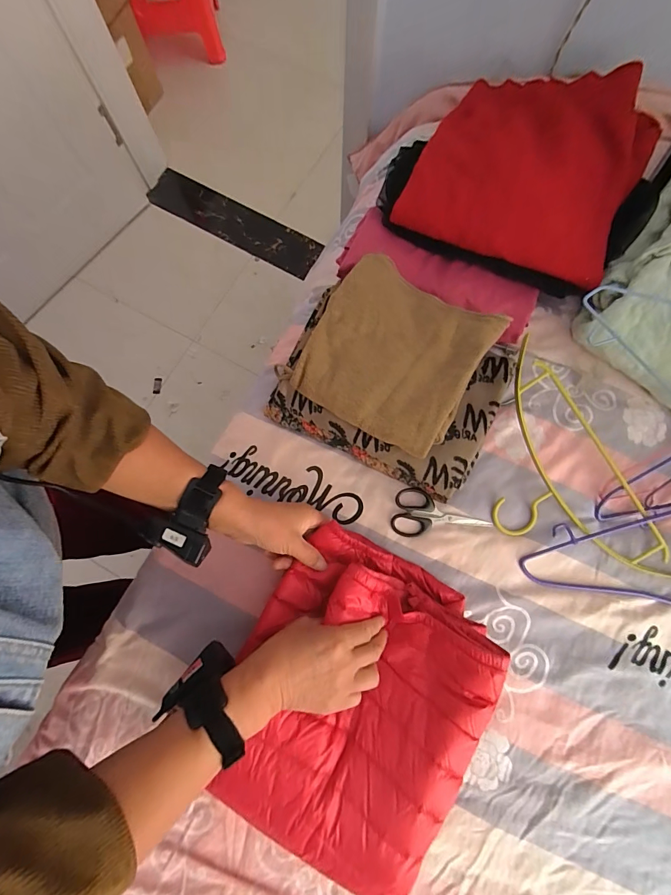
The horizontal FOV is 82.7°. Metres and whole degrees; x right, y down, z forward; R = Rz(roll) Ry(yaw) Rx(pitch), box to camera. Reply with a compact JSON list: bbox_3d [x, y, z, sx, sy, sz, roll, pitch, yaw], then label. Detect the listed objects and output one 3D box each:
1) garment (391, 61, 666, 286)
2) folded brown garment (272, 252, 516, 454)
[{"bbox_3d":[0.255,-0.385,0.524,0.304,0.074,0.275,19,79,3],"label":"garment"},{"bbox_3d":[0.069,-0.122,0.471,0.213,0.037,0.207,33,79,8],"label":"folded brown garment"}]

